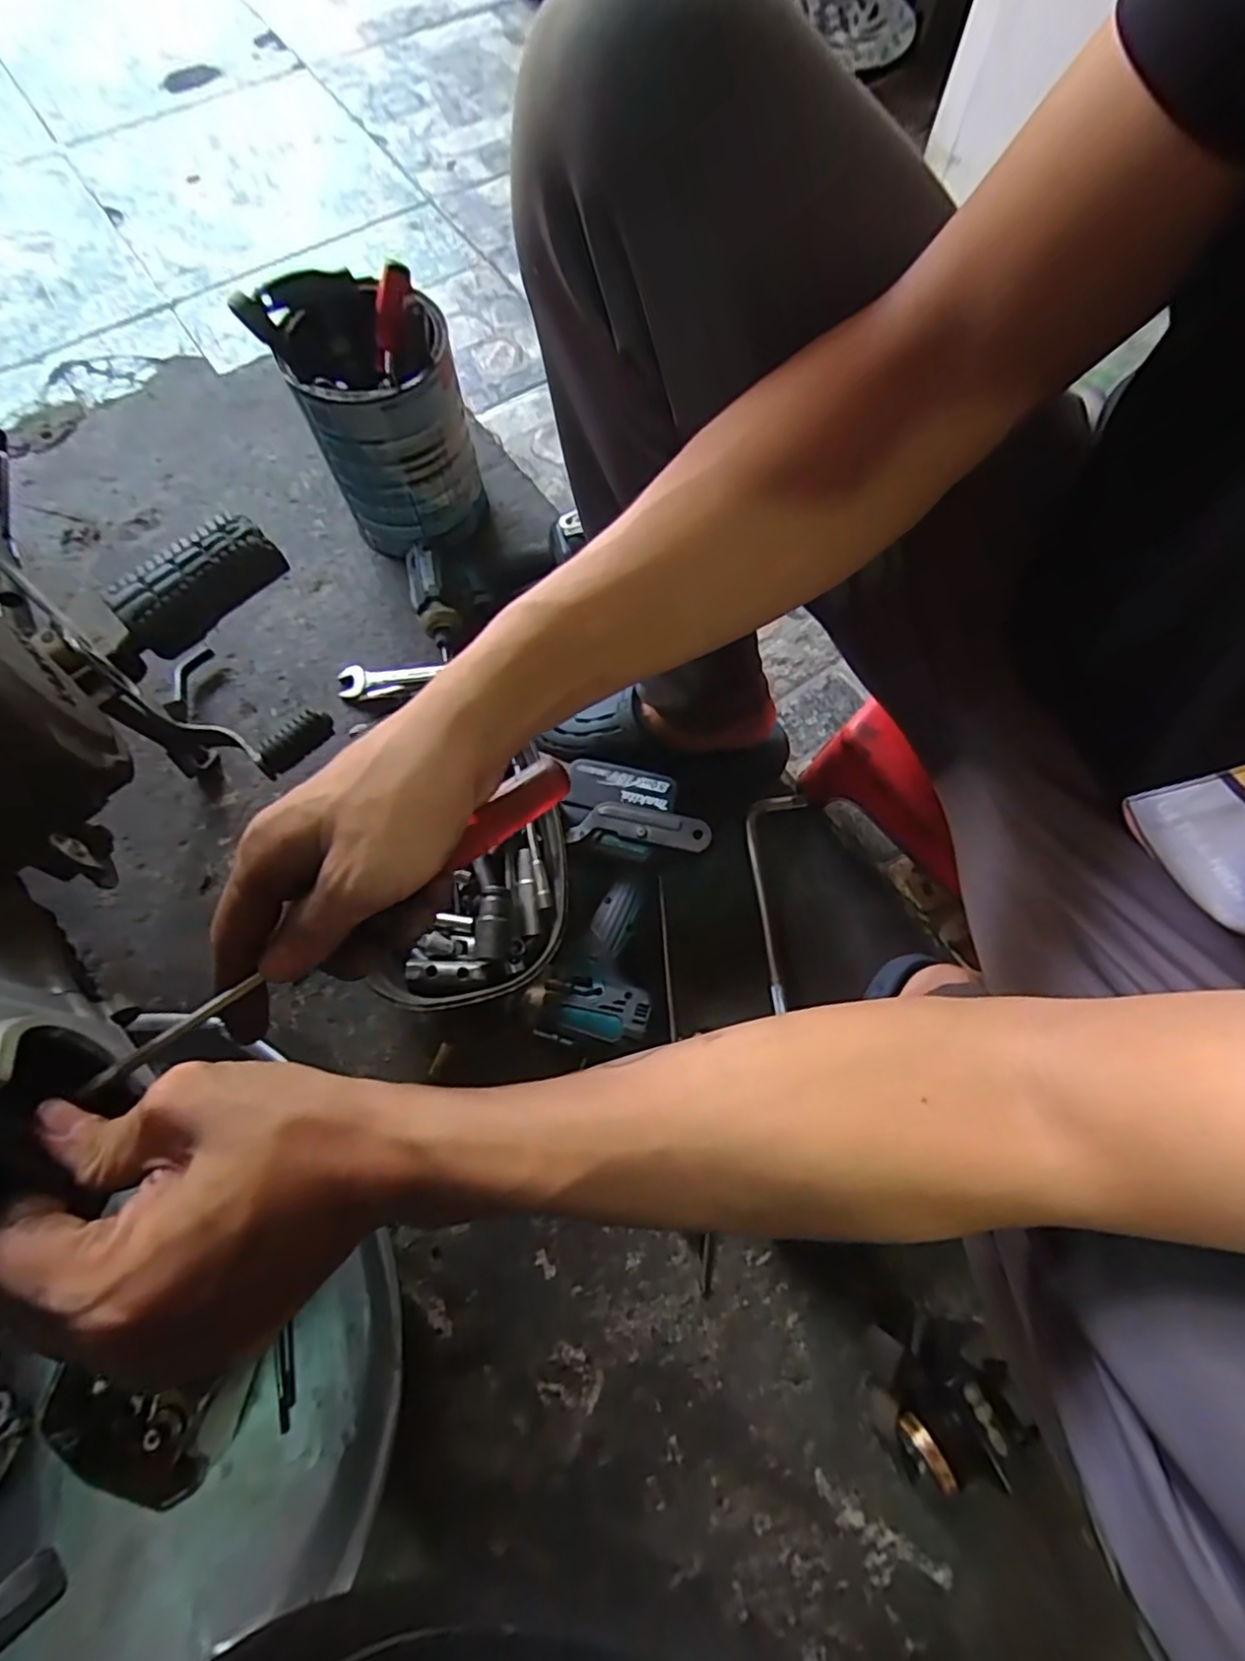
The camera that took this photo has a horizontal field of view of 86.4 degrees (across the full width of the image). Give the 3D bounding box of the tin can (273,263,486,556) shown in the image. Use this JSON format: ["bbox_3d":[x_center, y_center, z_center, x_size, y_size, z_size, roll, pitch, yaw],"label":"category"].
[{"bbox_3d":[-0.230,-0.400,0.677,0.146,0.211,0.126,-19,72,-8],"label":"tin can"}]

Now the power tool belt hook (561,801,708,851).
[{"bbox_3d":[0.015,-0.007,0.558,0.118,0.010,0.036,7,70,1],"label":"power tool belt hook"}]

